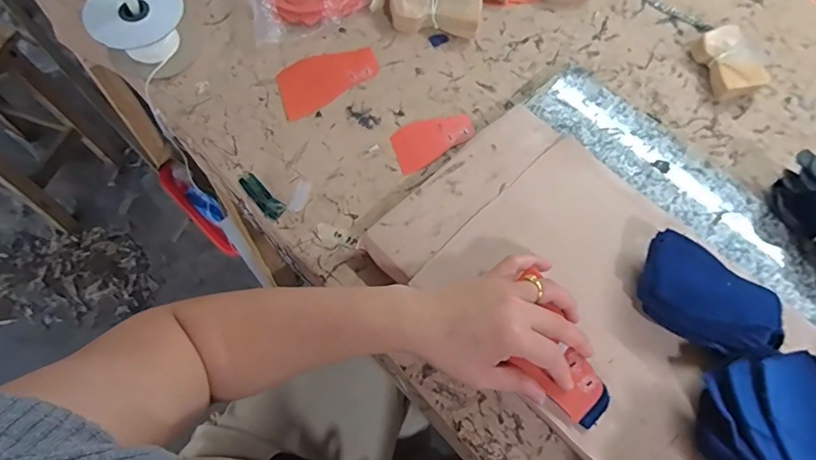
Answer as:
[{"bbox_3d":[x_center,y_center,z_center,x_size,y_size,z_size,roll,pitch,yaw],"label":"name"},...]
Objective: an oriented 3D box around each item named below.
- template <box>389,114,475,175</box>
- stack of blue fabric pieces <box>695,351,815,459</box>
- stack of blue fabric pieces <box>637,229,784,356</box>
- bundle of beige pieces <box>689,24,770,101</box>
[{"bbox_3d":[0.022,-0.095,0.514,0.091,0.004,0.050,-32,71,-16],"label":"template"},{"bbox_3d":[0.274,0.145,0.377,0.100,0.032,0.093,-17,68,-10],"label":"stack of blue fabric pieces"},{"bbox_3d":[0.242,0.061,0.410,0.121,0.038,0.069,38,69,14],"label":"stack of blue fabric pieces"},{"bbox_3d":[0.351,-0.183,0.553,0.045,0.029,0.078,-11,67,-7],"label":"bundle of beige pieces"}]

